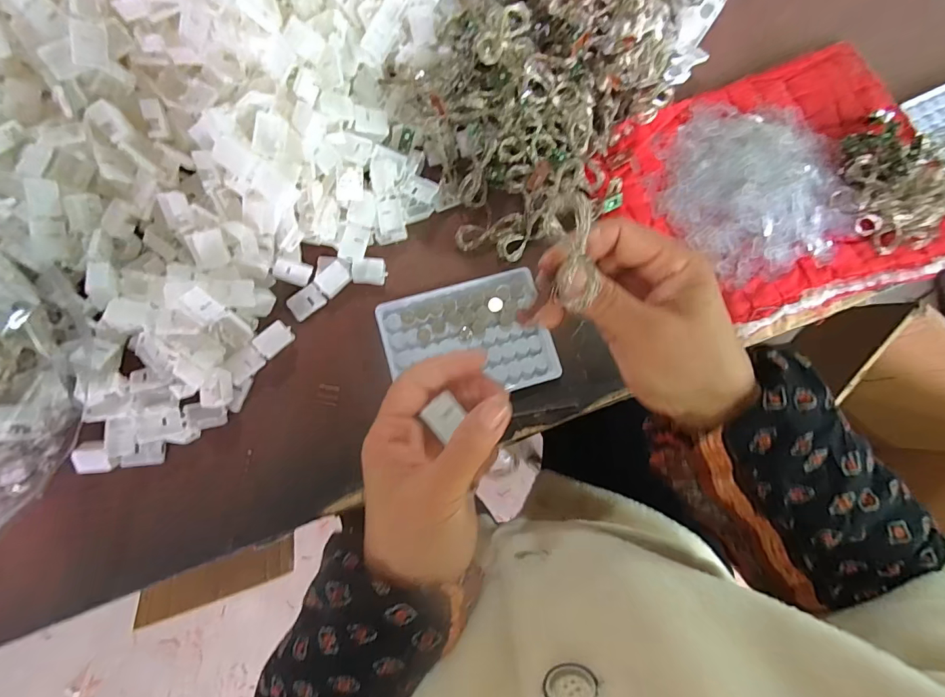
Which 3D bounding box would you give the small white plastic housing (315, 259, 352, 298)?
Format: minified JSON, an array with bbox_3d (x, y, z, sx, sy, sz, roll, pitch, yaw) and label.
[{"bbox_3d":[-0.111,-0.055,0.354,0.029,0.004,0.018,-44,123,2],"label":"small white plastic housing"}]

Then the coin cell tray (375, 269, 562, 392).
[{"bbox_3d":[-0.003,-0.007,0.356,0.129,0.009,0.093,-14,83,-5],"label":"coin cell tray"}]

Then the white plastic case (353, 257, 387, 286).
[{"bbox_3d":[-0.084,-0.063,0.358,0.026,0.014,0.019,1,82,-3],"label":"white plastic case"}]

